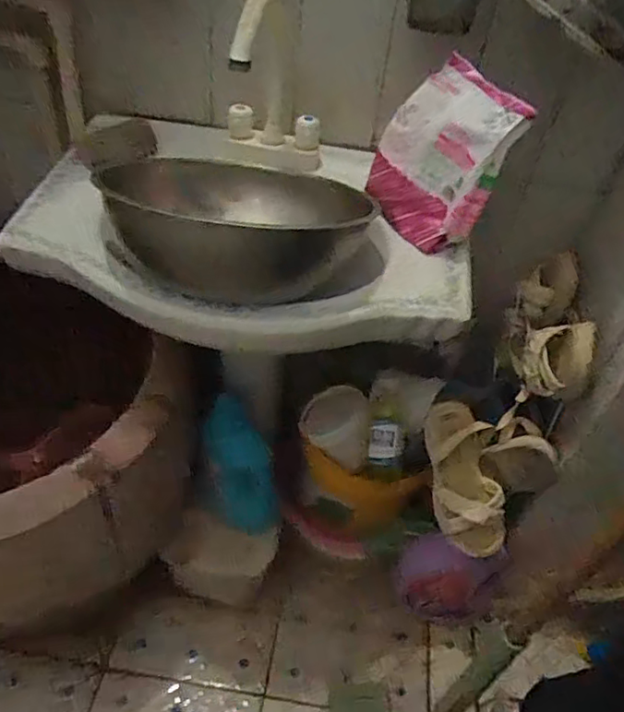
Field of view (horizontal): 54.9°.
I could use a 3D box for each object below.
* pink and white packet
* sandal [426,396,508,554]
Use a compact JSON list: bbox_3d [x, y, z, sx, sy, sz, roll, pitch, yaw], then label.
[{"bbox_3d":[0.163,-0.256,0.768,0.171,0.207,0.045,48,33,21],"label":"pink and white packet"},{"bbox_3d":[0.243,0.204,0.959,0.095,0.083,0.246,-14,92,-20],"label":"sandal"}]

